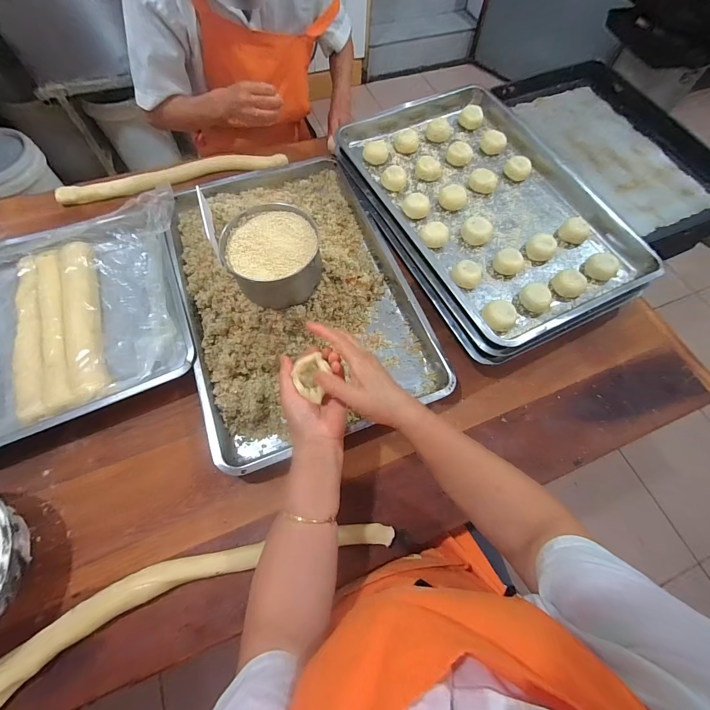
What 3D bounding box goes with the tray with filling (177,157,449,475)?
[{"bbox_3d":[-0.114,-0.139,0.594,0.391,0.094,0.593,-19,69,-10],"label":"tray with filling"}]

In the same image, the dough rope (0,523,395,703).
[{"bbox_3d":[-0.219,0.311,0.430,0.554,0.044,0.092,-19,69,-10],"label":"dough rope"}]

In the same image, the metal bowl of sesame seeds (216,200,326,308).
[{"bbox_3d":[-0.122,-0.150,0.499,0.135,0.073,0.133,1,66,-2],"label":"metal bowl of sesame seeds"}]

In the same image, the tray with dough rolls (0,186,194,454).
[{"bbox_3d":[-0.589,-0.031,0.556,0.620,0.055,0.406,-20,69,-10],"label":"tray with dough rolls"}]

